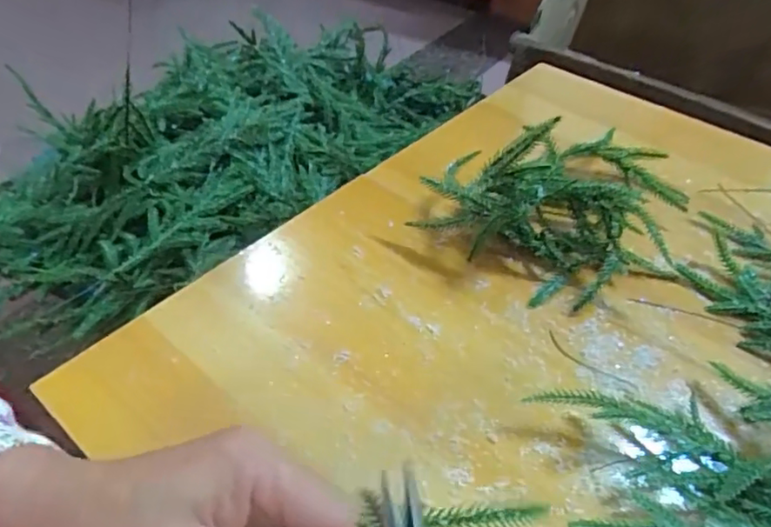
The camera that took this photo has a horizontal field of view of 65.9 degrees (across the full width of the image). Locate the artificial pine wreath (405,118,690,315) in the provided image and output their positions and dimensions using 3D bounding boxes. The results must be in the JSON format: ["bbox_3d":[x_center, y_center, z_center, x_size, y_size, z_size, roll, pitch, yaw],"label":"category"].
[{"bbox_3d":[0.139,-0.057,0.445,0.218,0.075,0.151,-21,49,-20],"label":"artificial pine wreath"}]

